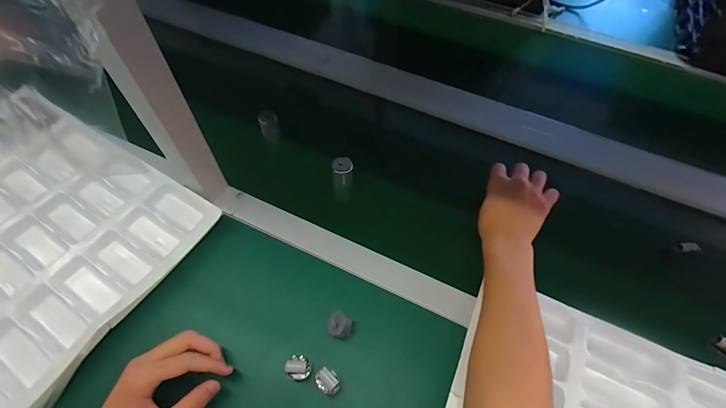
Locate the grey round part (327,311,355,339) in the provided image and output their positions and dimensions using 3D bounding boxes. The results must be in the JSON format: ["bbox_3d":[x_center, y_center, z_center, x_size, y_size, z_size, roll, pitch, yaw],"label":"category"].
[{"bbox_3d":[-0.027,0.149,0.402,0.030,0.028,0.027,26,61,14],"label":"grey round part"}]

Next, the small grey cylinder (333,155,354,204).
[{"bbox_3d":[-0.031,-0.038,0.532,0.029,0.072,0.036,0,58,-2],"label":"small grey cylinder"}]

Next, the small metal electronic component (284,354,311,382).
[{"bbox_3d":[-0.073,0.185,0.377,0.025,0.028,0.024,1,58,-1],"label":"small metal electronic component"}]

